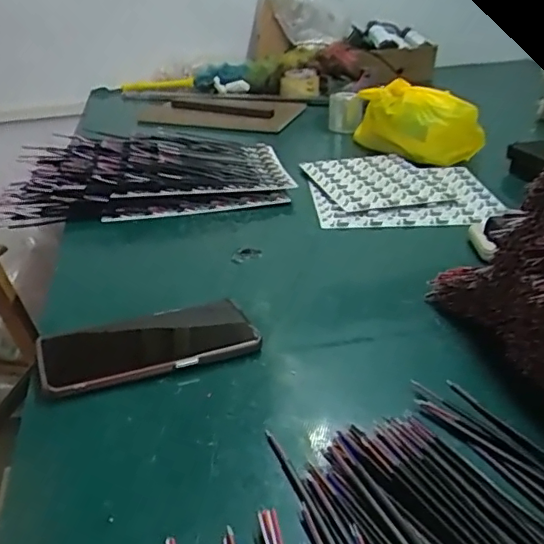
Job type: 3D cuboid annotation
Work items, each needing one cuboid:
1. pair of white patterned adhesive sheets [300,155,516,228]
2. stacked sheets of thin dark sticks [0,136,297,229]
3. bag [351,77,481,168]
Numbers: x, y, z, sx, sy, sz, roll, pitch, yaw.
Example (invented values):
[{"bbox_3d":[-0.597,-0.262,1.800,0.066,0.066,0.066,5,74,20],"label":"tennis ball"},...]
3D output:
[{"bbox_3d":[0.172,-0.118,0.759,0.234,0.014,0.228,-3,23,1],"label":"pair of white patterned adhesive sheets"},{"bbox_3d":[-0.174,-0.148,0.796,0.391,0.052,0.233,-3,23,0],"label":"stacked sheets of thin dark sticks"},{"bbox_3d":[0.232,-0.241,0.887,0.116,0.105,0.210,-13,25,-23],"label":"bag"}]

